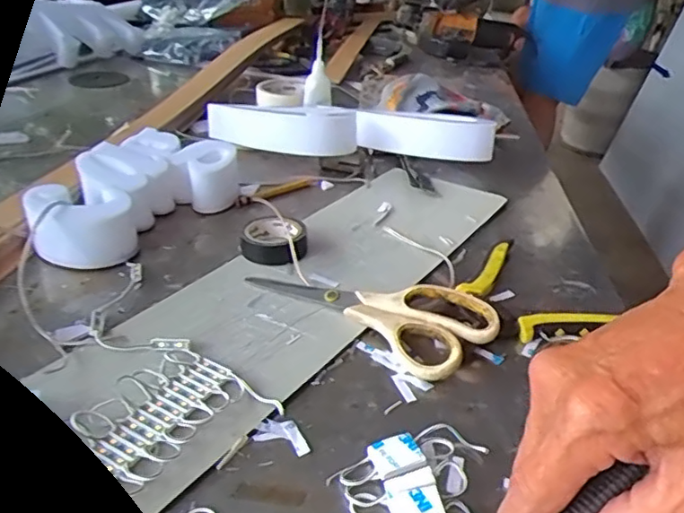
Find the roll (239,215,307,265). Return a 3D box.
[{"bbox_3d":[-0.058,-0.013,0.509,0.055,0.023,0.053,1,31,-2],"label":"roll"}]

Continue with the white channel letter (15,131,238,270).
[{"bbox_3d":[-0.196,-0.058,0.547,0.115,0.050,0.202,18,34,25],"label":"white channel letter"}]

